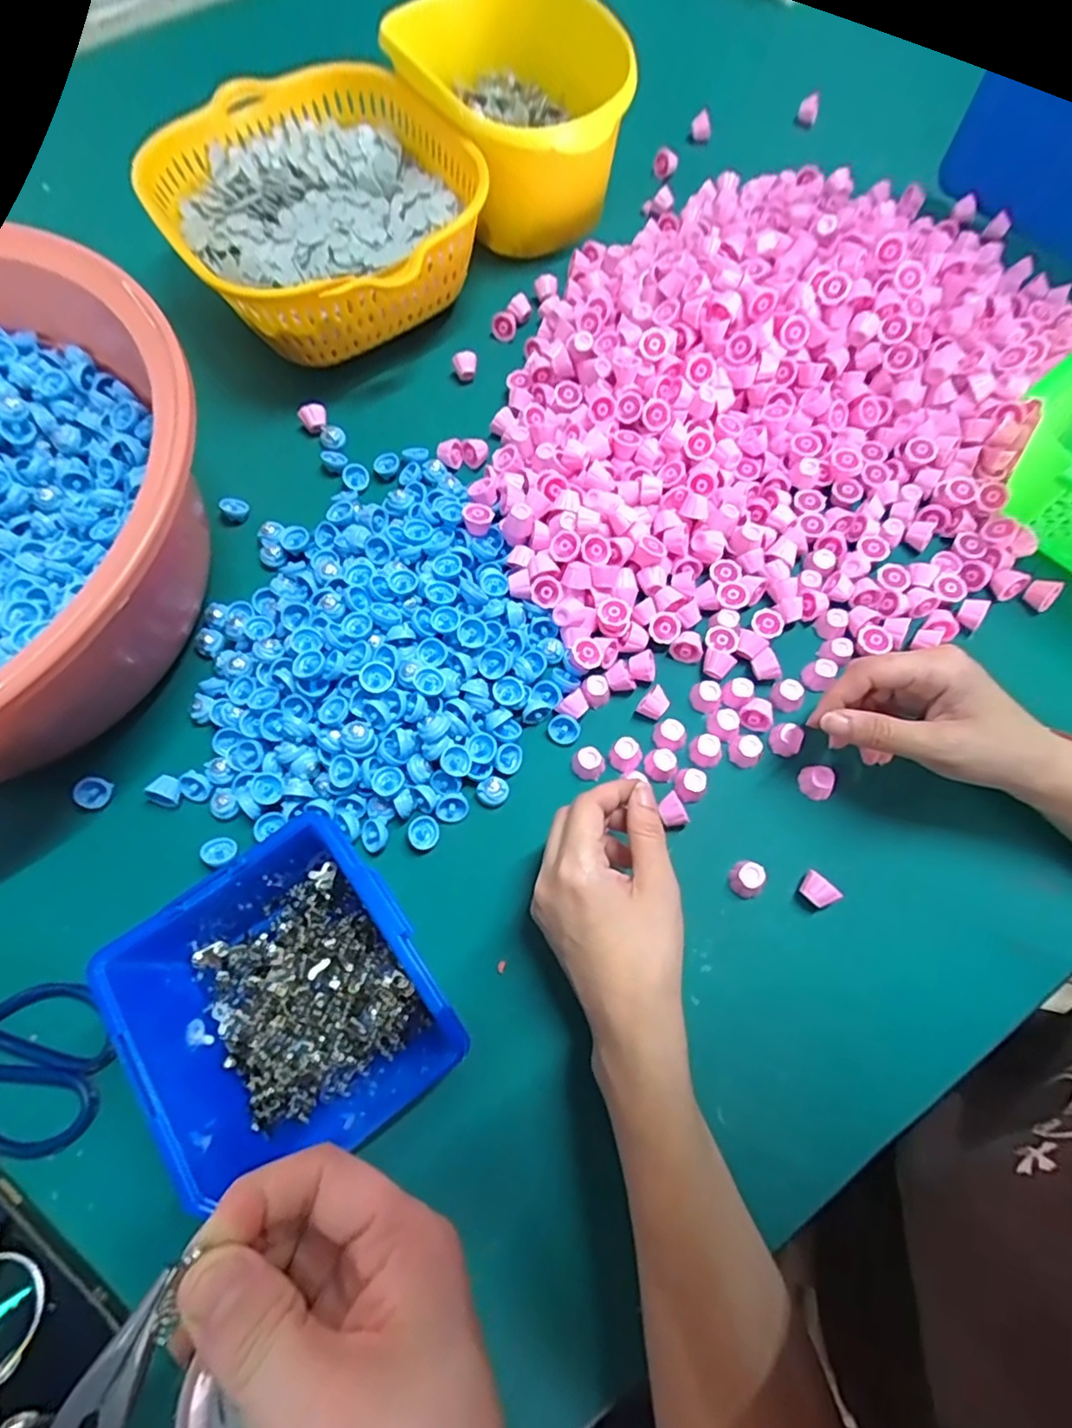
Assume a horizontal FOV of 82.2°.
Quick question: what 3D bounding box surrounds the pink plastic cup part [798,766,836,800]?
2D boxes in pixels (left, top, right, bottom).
[{"bbox_3d":[0.172,0.042,0.376,0.016,0.014,0.019,3,72,4],"label":"pink plastic cup part"}]

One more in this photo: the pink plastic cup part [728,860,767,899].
[{"bbox_3d":[0.122,0.095,0.356,0.018,0.013,0.021,8,72,5],"label":"pink plastic cup part"}]

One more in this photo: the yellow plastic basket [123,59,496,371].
[{"bbox_3d":[-0.163,-0.378,0.485,0.216,0.089,0.248,-35,73,-9],"label":"yellow plastic basket"}]

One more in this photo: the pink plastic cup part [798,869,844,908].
[{"bbox_3d":[0.160,0.101,0.352,0.014,0.020,0.018,-40,74,-10],"label":"pink plastic cup part"}]

